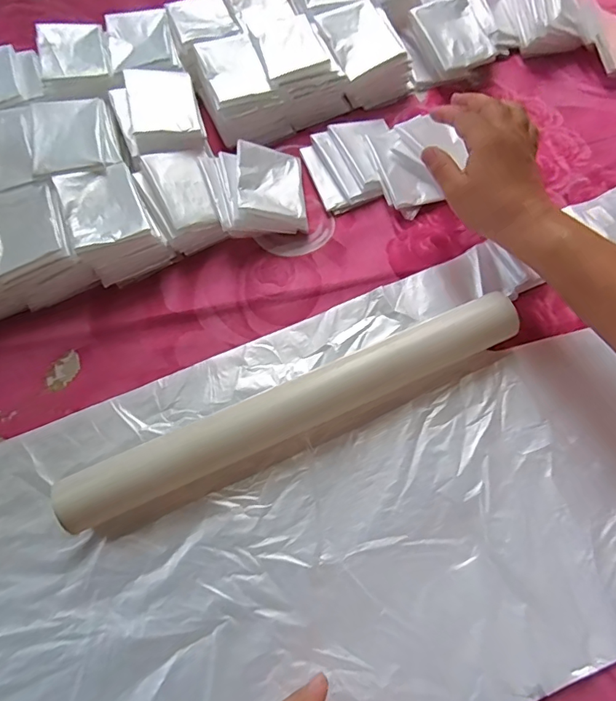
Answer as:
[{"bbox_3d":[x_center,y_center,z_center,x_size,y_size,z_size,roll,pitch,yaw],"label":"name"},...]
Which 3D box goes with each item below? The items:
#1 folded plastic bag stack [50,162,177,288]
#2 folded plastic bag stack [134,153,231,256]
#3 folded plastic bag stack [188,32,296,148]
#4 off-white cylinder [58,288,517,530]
[{"bbox_3d":[-0.173,-0.114,0.422,0.065,0.052,0.090,-27,70,-8],"label":"folded plastic bag stack"},{"bbox_3d":[-0.115,-0.136,0.432,0.059,0.043,0.090,-23,69,-7],"label":"folded plastic bag stack"},{"bbox_3d":[-0.075,-0.268,0.479,0.070,0.044,0.109,-28,70,-8],"label":"folded plastic bag stack"},{"bbox_3d":[-0.006,0.040,0.350,0.347,0.044,0.038,-23,69,-7],"label":"off-white cylinder"}]

